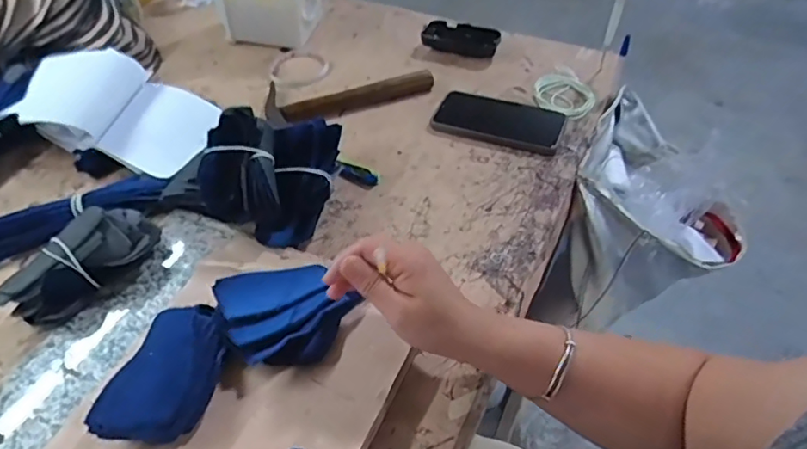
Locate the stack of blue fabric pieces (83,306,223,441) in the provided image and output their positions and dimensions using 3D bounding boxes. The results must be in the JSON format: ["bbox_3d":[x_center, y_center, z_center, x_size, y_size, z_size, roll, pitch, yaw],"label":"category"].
[{"bbox_3d":[-0.177,0.116,0.431,0.069,0.038,0.121,13,50,15],"label":"stack of blue fabric pieces"}]

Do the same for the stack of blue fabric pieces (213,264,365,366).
[{"bbox_3d":[-0.104,0.071,0.471,0.093,0.032,0.100,-33,54,-24],"label":"stack of blue fabric pieces"}]

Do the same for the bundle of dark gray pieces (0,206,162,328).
[{"bbox_3d":[-0.297,0.035,0.508,0.140,0.050,0.063,-33,54,-24],"label":"bundle of dark gray pieces"}]

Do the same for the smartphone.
[{"bbox_3d":[0.119,-0.131,0.685,0.155,0.009,0.087,17,51,18],"label":"smartphone"}]

